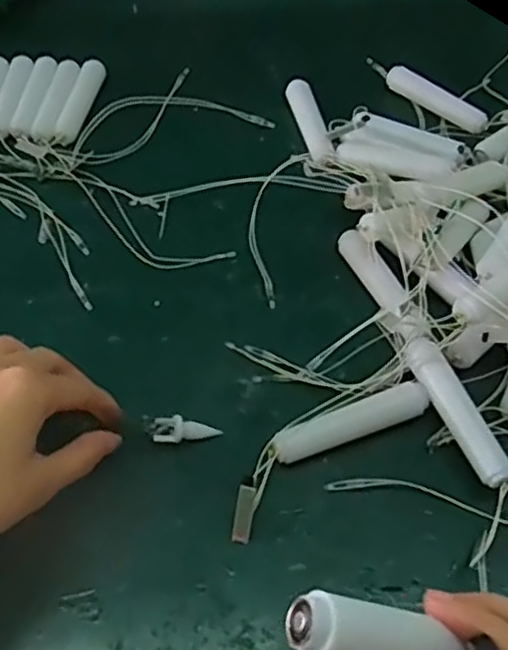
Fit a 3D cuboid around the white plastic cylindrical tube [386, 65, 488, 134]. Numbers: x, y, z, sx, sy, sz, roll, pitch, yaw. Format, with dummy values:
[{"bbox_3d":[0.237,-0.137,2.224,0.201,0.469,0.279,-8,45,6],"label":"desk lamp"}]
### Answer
[{"bbox_3d":[0.145,-0.179,0.552,0.092,0.021,0.017,35,61,22],"label":"white plastic cylindrical tube"}]

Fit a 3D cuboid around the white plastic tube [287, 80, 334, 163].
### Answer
[{"bbox_3d":[0.043,-0.156,0.531,0.017,0.017,0.087,-10,54,-8],"label":"white plastic tube"}]

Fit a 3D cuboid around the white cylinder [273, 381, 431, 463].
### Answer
[{"bbox_3d":[0.053,0.054,0.374,0.088,0.017,0.016,-18,56,-13],"label":"white cylinder"}]

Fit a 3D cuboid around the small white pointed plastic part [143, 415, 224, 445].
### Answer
[{"bbox_3d":[-0.039,0.057,0.373,0.040,0.008,0.012,7,52,-15],"label":"small white pointed plastic part"}]

